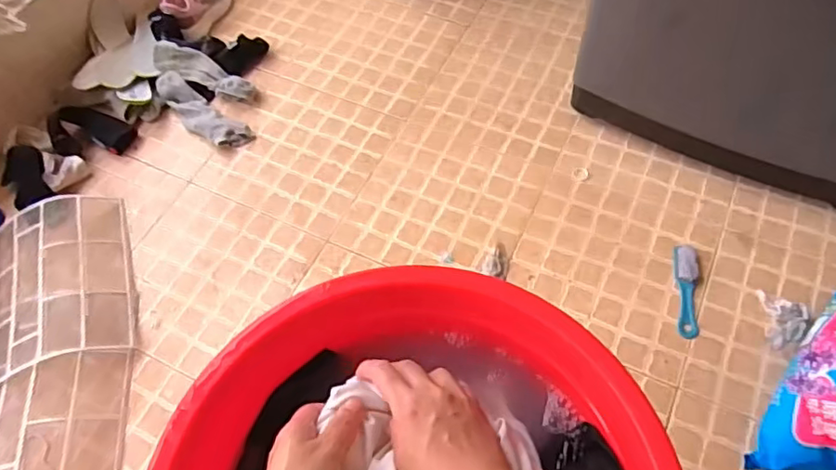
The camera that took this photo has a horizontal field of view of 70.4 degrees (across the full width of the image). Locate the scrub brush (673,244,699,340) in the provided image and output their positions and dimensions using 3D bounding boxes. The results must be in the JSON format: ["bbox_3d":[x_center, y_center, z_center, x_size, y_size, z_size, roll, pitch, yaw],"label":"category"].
[{"bbox_3d":[0.426,0.088,0.940,0.037,0.016,0.156,9,60,8],"label":"scrub brush"}]

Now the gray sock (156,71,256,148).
[{"bbox_3d":[-0.431,-0.241,1.175,0.232,0.052,0.067,32,66,20],"label":"gray sock"}]

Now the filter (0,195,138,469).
[{"bbox_3d":[-0.579,0.158,0.947,0.229,0.062,0.493,-10,60,-3],"label":"filter"}]

